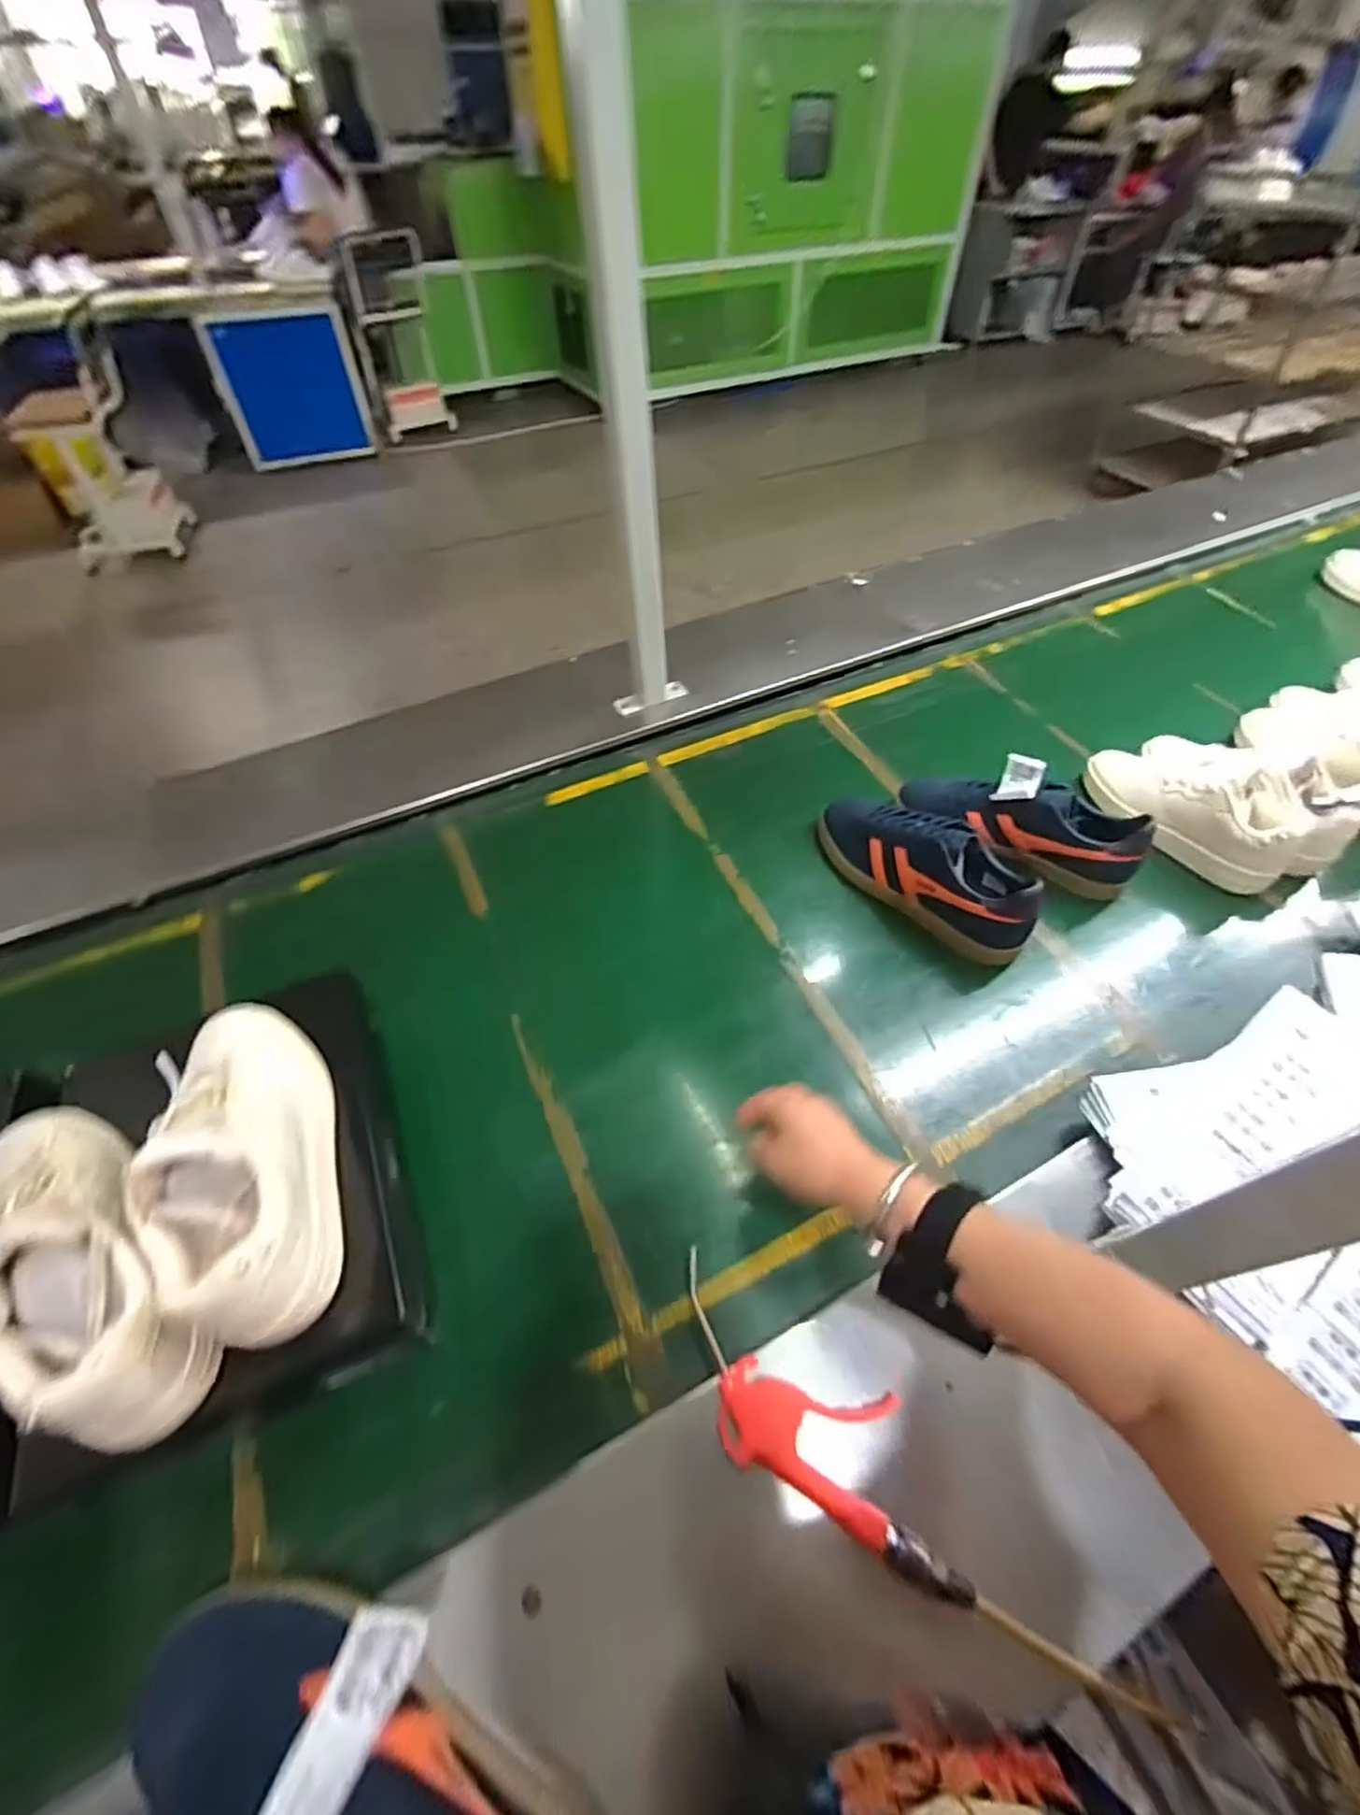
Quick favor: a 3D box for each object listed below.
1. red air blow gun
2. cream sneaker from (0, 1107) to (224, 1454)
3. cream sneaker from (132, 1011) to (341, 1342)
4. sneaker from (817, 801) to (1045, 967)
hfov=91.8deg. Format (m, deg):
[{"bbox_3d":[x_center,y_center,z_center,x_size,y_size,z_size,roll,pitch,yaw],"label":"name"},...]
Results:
[{"bbox_3d":[0.087,0.370,0.486,0.234,0.041,0.097,24,55,19],"label":"red air blow gun"},{"bbox_3d":[-0.402,0.216,0.431,0.084,0.109,0.256,-36,59,-24],"label":"cream sneaker"},{"bbox_3d":[-0.316,0.162,0.468,0.087,0.118,0.251,-19,54,-13],"label":"cream sneaker"},{"bbox_3d":[0.281,-0.049,0.788,0.289,0.104,0.118,36,60,26],"label":"sneaker"}]

